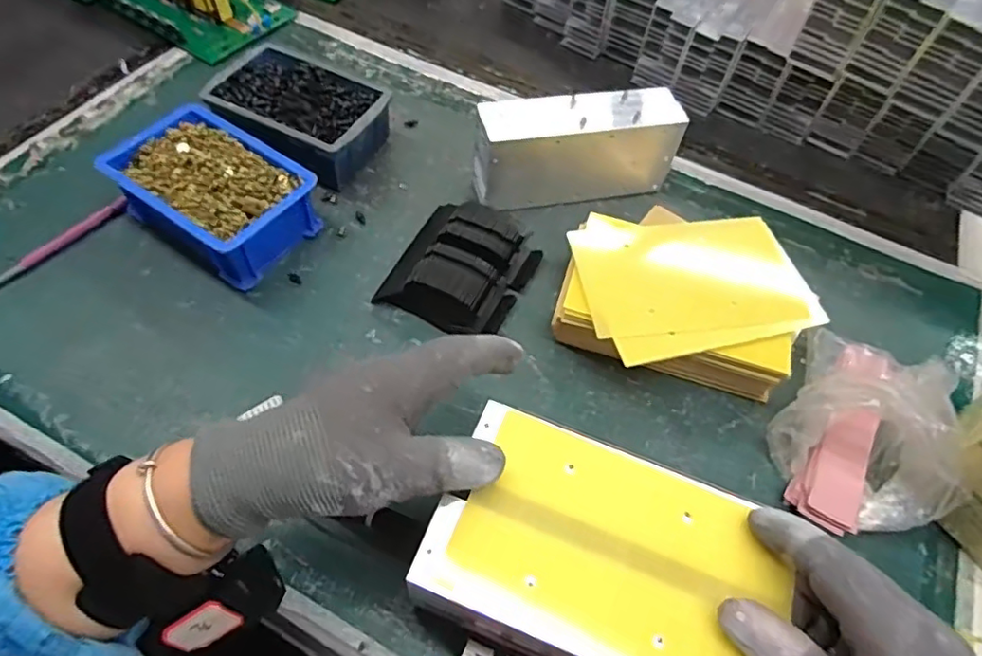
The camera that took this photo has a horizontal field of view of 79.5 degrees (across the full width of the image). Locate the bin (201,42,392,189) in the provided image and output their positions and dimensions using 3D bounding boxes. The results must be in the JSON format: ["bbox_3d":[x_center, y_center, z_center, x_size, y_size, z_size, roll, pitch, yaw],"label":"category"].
[{"bbox_3d":[-0.175,-0.190,0.538,0.144,0.053,0.106,28,61,12],"label":"bin"}]

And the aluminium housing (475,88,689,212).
[{"bbox_3d":[0.072,-0.152,0.514,0.173,0.083,0.053,-6,59,-8],"label":"aluminium housing"}]

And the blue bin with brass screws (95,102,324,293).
[{"bbox_3d":[-0.224,-0.108,0.480,0.149,0.058,0.106,33,62,15],"label":"blue bin with brass screws"}]

